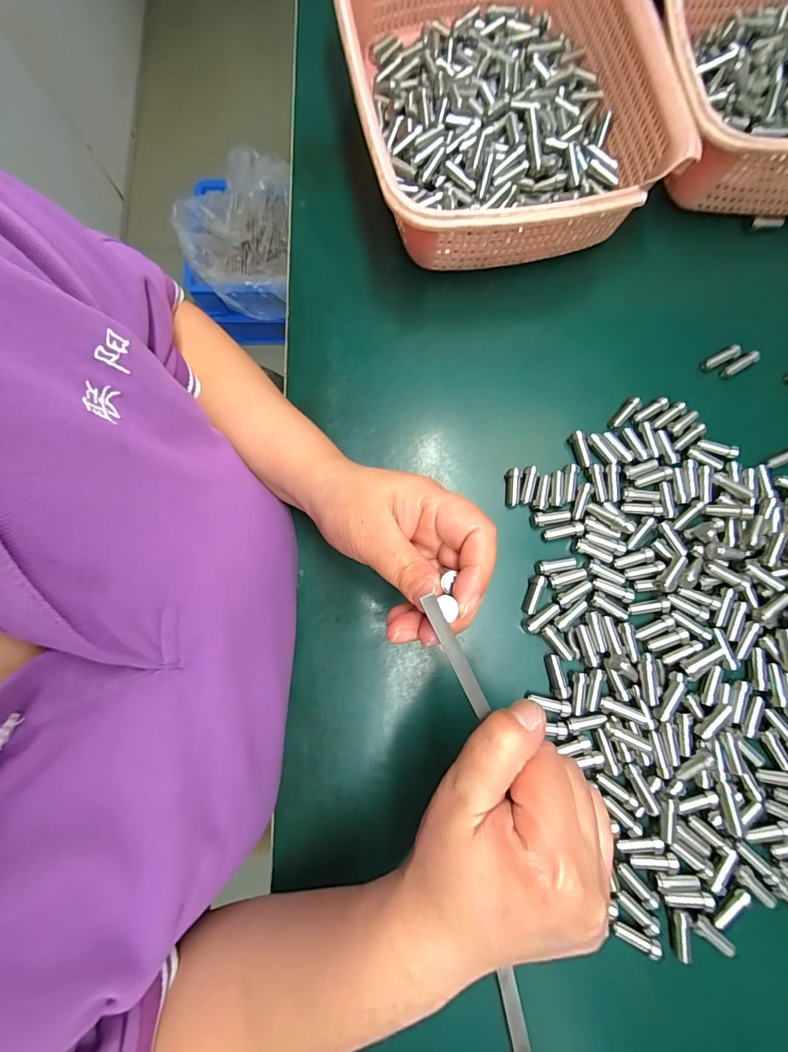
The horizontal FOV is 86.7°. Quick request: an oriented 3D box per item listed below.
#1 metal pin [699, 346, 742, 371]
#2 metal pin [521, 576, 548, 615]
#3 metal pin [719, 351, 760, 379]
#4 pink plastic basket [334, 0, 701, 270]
[{"bbox_3d":[0.247,-0.126,0.315,0.027,0.010,0.009,-25,80,-4],"label":"metal pin"},{"bbox_3d":[0.095,0.047,0.285,0.010,0.006,0.027,20,80,5],"label":"metal pin"},{"bbox_3d":[0.260,-0.121,0.314,0.028,0.010,0.009,-28,80,-4],"label":"metal pin"},{"bbox_3d":[0.076,-0.328,0.322,0.211,0.075,0.283,-10,79,-1],"label":"pink plastic basket"}]

